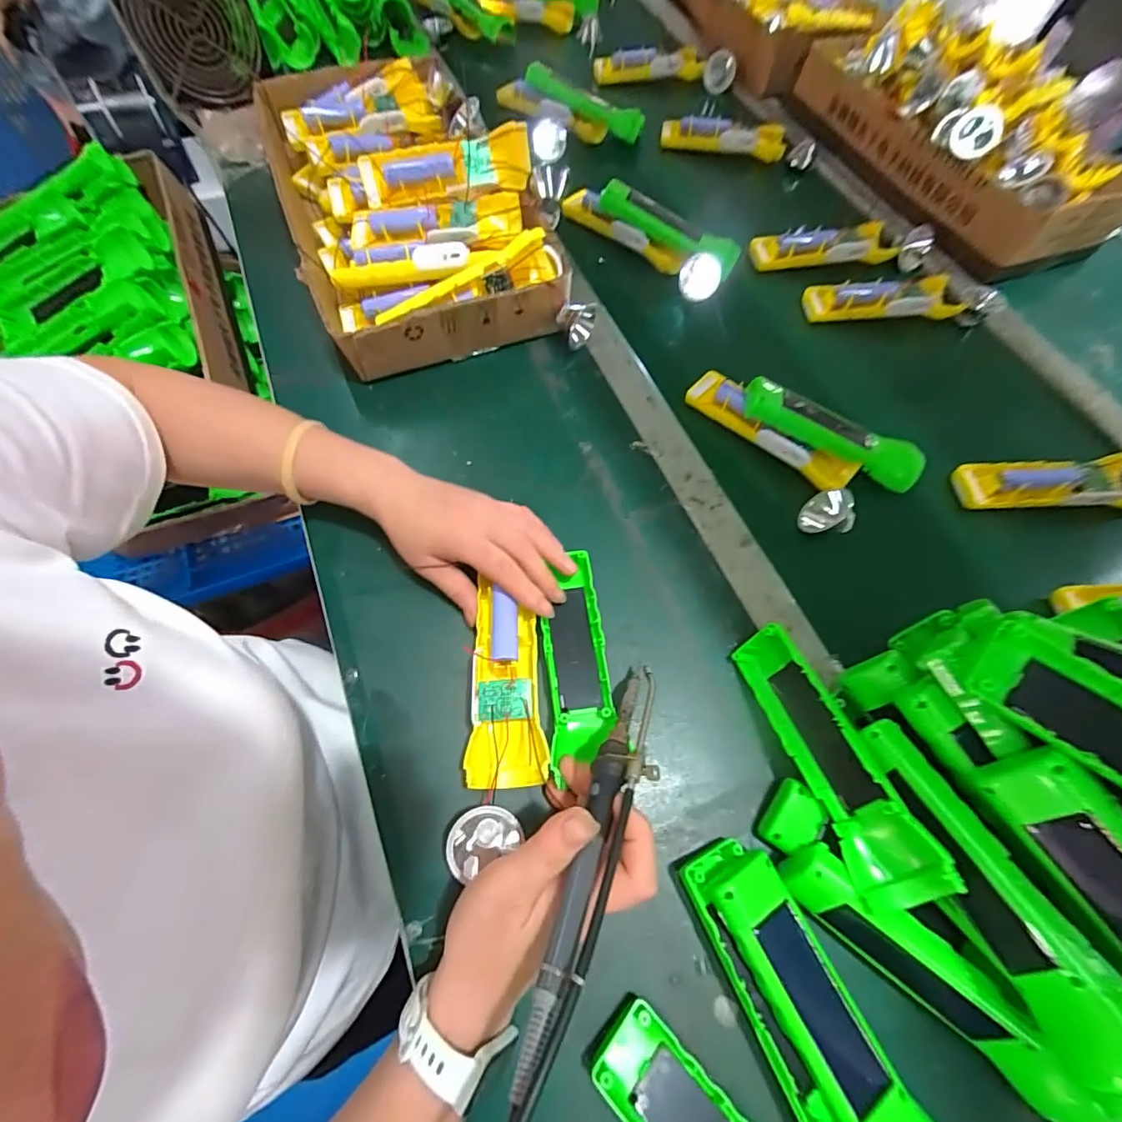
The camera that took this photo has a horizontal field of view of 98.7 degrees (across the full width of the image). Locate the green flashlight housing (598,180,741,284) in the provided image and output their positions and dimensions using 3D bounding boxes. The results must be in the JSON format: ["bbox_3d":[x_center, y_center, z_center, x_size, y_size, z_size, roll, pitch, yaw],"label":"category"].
[{"bbox_3d":[0.121,-0.369,0.535,0.164,0.027,0.044,24,67,-4],"label":"green flashlight housing"}]

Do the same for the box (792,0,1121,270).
[{"bbox_3d":[0.478,-0.543,0.589,0.174,0.100,0.412,-24,69,-13],"label":"box"}]

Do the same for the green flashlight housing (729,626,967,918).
[{"bbox_3d":[0.162,0.117,0.298,0.043,0.035,0.162,-30,52,11],"label":"green flashlight housing"}]

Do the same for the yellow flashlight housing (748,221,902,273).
[{"bbox_3d":[0.306,-0.366,0.562,0.166,0.030,0.043,-9,66,-7],"label":"yellow flashlight housing"}]

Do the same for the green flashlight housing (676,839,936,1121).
[{"bbox_3d":[0.132,0.248,0.264,0.060,0.034,0.173,-23,69,-13],"label":"green flashlight housing"}]

